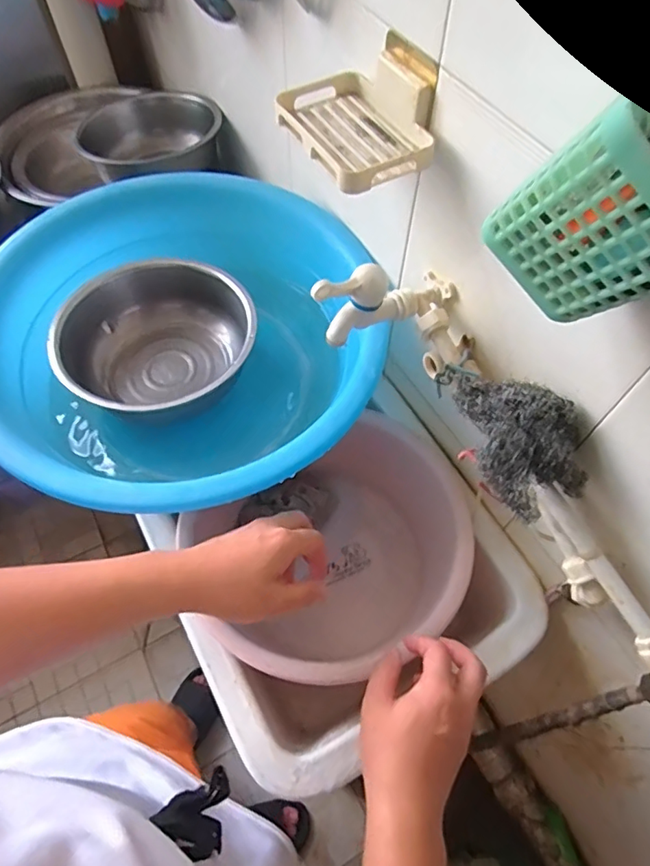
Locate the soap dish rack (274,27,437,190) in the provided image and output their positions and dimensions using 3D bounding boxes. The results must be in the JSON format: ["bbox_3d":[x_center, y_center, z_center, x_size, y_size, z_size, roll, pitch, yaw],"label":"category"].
[{"bbox_3d":[0.027,-0.259,0.416,0.099,0.055,0.130,-26,61,-17],"label":"soap dish rack"}]

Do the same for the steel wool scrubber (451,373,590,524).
[{"bbox_3d":[0.152,-0.003,0.412,0.077,0.046,0.126,-15,59,-11],"label":"steel wool scrubber"}]

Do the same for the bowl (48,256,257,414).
[{"bbox_3d":[-0.188,-0.095,0.607,0.208,0.098,0.190,1,57,-1],"label":"bowl"}]

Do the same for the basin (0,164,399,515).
[{"bbox_3d":[-0.157,-0.085,0.592,0.406,0.168,0.409,1,57,-1],"label":"basin"}]

